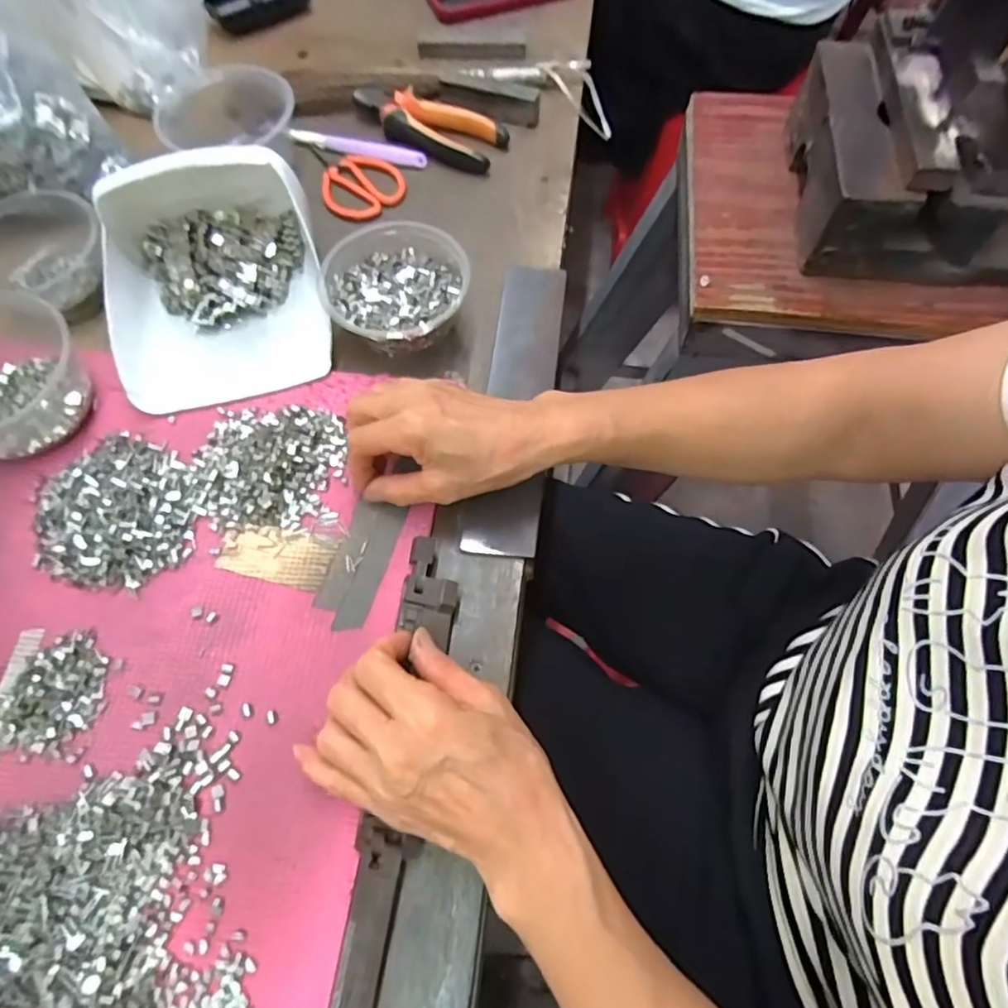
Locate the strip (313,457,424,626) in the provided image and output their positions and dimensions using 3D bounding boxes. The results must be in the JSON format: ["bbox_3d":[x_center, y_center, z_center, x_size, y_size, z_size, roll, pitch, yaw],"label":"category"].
[{"bbox_3d":[-0.093,0.038,0.387,0.033,0.005,0.083,16,68,6],"label":"strip"}]

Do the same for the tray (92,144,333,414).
[{"bbox_3d":[-0.217,-0.175,0.439,0.154,0.073,0.177,-14,67,-7],"label":"tray"}]

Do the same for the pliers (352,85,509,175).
[{"bbox_3d":[-0.075,-0.356,0.562,0.153,0.017,0.062,26,68,13],"label":"pliers"}]

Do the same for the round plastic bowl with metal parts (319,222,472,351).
[{"bbox_3d":[-0.082,-0.155,0.452,0.103,0.047,0.104,0,66,-1],"label":"round plastic bowl with metal parts"}]

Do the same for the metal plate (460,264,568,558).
[{"bbox_3d":[0.011,-0.079,0.445,0.051,0.007,0.245,6,69,6],"label":"metal plate"}]

